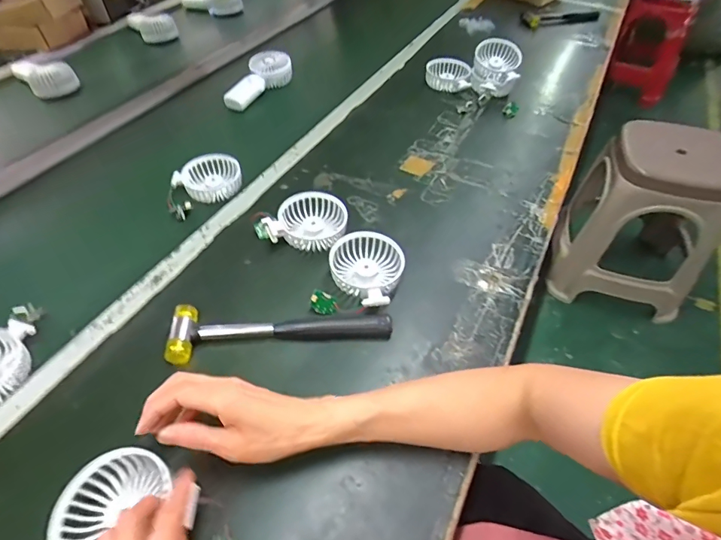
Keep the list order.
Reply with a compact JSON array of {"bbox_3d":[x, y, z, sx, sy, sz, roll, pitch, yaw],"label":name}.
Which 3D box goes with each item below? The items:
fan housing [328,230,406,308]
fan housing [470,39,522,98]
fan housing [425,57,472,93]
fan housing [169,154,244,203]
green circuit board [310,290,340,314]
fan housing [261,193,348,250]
[{"bbox_3d":[0.003,-0.002,0.526,0.092,0.031,0.099,19,52,16],"label":"fan housing"},{"bbox_3d":[0.278,-0.414,0.869,0.091,0.070,0.137,10,50,8],"label":"fan housing"},{"bbox_3d":[0.182,-0.406,0.882,0.093,0.036,0.088,6,50,5],"label":"fan housing"},{"bbox_3d":[-0.244,-0.147,0.679,0.097,0.037,0.078,-33,57,-25],"label":"fan housing"},{"bbox_3d":[-0.043,0.039,0.497,0.034,0.007,0.025,32,86,-5],"label":"green circuit board"},{"bbox_3d":[-0.074,-0.063,0.576,0.107,0.031,0.087,-20,52,-16],"label":"fan housing"}]

